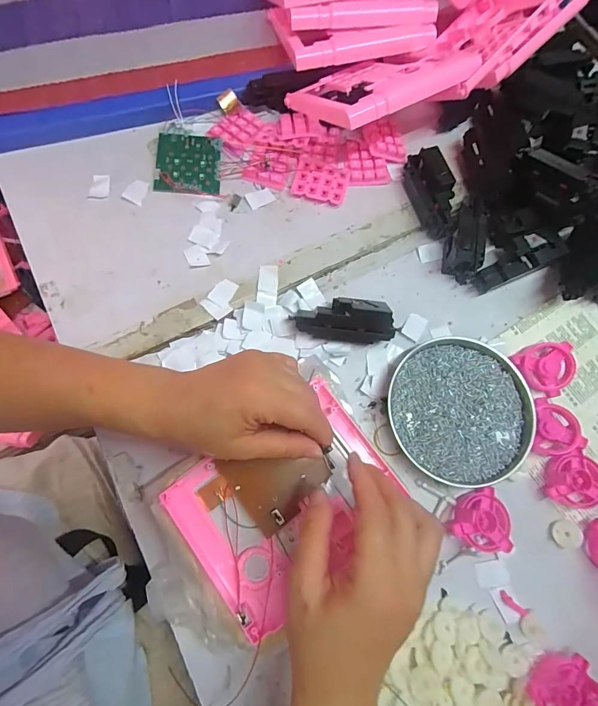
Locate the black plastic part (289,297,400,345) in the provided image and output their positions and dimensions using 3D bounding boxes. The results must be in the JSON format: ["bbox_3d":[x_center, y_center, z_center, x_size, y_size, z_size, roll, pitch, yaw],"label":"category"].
[{"bbox_3d":[0.044,-0.032,0.381,0.094,0.036,0.044,-1,74,-3],"label":"black plastic part"}]

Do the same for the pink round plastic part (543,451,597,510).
[{"bbox_3d":[0.258,0.118,0.352,0.053,0.016,0.048,17,74,2],"label":"pink round plastic part"}]

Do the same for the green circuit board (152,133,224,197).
[{"bbox_3d":[-0.124,-0.213,0.427,0.070,0.008,0.068,3,74,-2],"label":"green circuit board"}]

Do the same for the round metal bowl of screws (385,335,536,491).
[{"bbox_3d":[0.154,0.055,0.368,0.129,0.026,0.134,1,74,-2],"label":"round metal bowl of screws"}]

